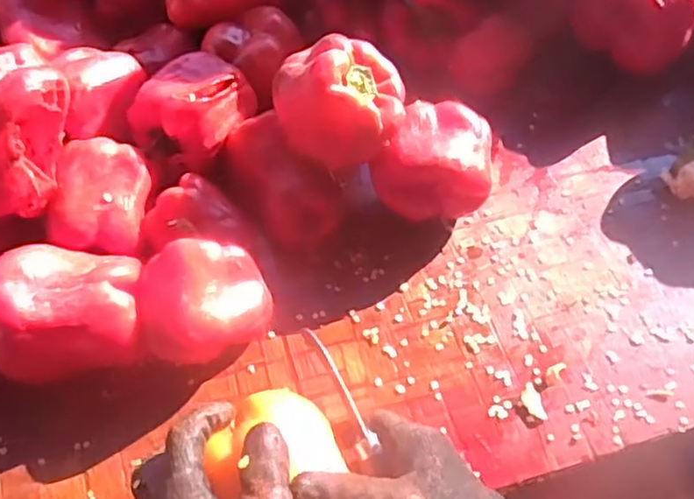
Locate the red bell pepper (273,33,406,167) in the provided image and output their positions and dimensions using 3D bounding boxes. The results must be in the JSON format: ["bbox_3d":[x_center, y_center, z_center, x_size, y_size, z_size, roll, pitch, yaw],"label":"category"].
[{"bbox_3d":[-0.006,-0.104,0.475,0.092,0.067,0.073,-2,56,2],"label":"red bell pepper"}]

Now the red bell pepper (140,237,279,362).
[{"bbox_3d":[-0.095,0.039,0.460,0.082,0.069,0.068,-16,58,-8],"label":"red bell pepper"}]

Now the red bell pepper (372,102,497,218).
[{"bbox_3d":[0.071,-0.059,0.508,0.075,0.077,0.082,-1,57,2],"label":"red bell pepper"}]

